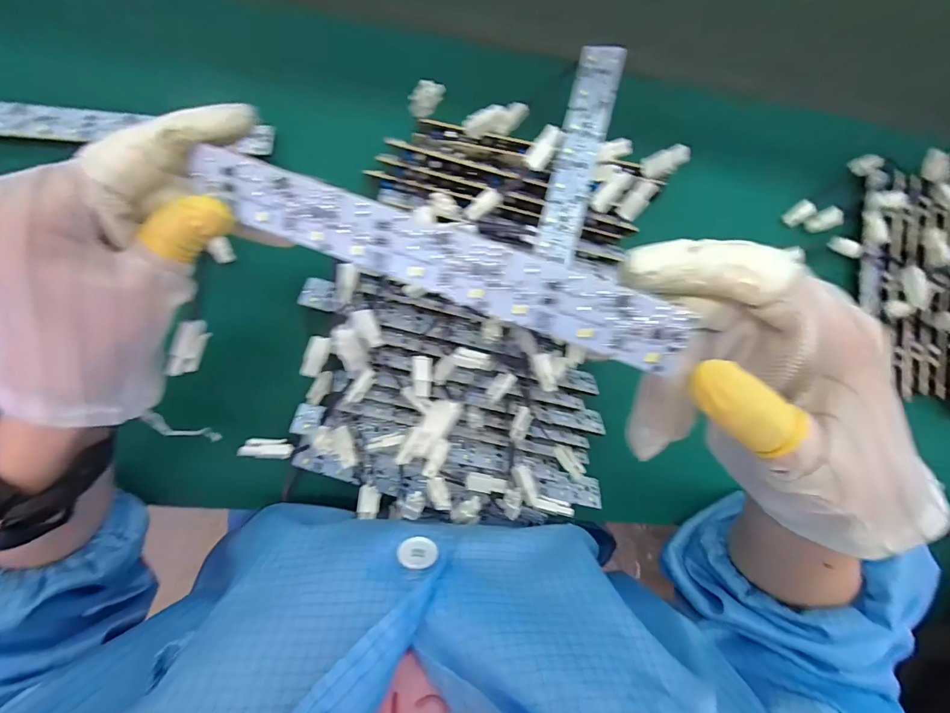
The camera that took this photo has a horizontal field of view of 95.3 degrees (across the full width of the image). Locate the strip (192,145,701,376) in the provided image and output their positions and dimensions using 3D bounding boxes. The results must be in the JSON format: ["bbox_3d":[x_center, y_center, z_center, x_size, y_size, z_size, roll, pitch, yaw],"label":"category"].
[{"bbox_3d":[-0.017,-0.036,0.155,0.184,0.004,0.025,21,115,8],"label":"strip"}]

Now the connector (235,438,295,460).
[{"bbox_3d":[-0.123,0.055,0.256,0.029,0.006,0.011,9,89,-27],"label":"connector"}]

